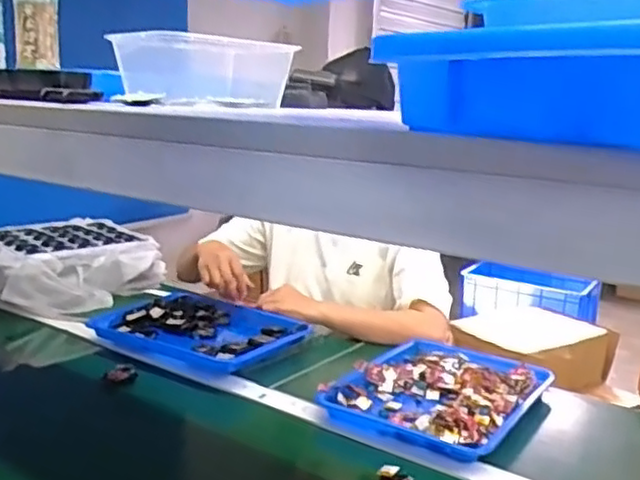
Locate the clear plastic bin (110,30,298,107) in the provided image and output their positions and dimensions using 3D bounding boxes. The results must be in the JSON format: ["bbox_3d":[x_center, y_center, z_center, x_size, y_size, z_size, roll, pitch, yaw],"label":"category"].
[{"bbox_3d":[-0.106,-0.163,0.647,0.085,0.058,0.164,12,16,40],"label":"clear plastic bin"}]

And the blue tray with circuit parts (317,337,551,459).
[{"bbox_3d":[0.174,0.219,0.982,0.249,0.035,0.297,10,15,33],"label":"blue tray with circuit parts"}]

